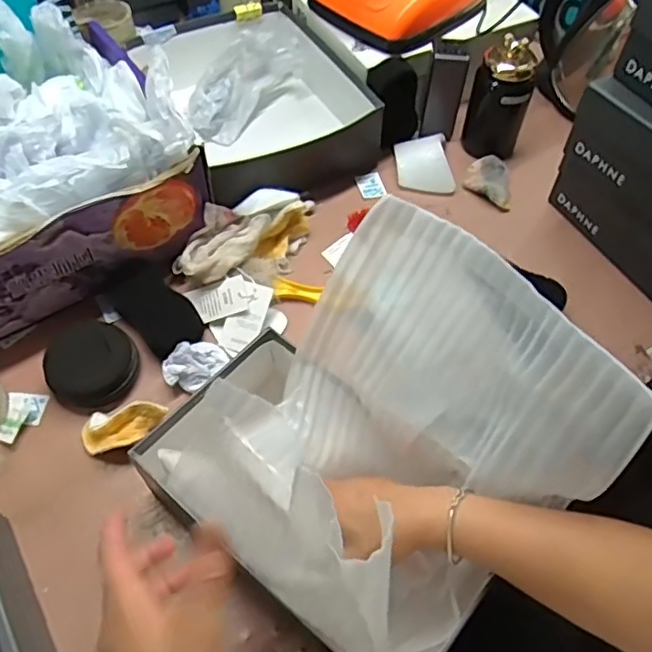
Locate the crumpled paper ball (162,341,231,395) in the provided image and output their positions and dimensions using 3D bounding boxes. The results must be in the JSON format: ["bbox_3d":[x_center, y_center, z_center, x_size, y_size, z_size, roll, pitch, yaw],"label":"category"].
[{"bbox_3d":[-0.139,0.039,0.646,0.065,0.029,0.047,-37,64,-24],"label":"crumpled paper ball"}]

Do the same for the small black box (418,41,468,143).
[{"bbox_3d":[0.163,-0.323,0.837,0.048,0.117,0.050,11,56,6],"label":"small black box"}]

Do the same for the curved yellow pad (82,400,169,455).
[{"bbox_3d":[-0.205,0.098,0.608,0.085,0.022,0.043,-21,58,0],"label":"curved yellow pad"}]

